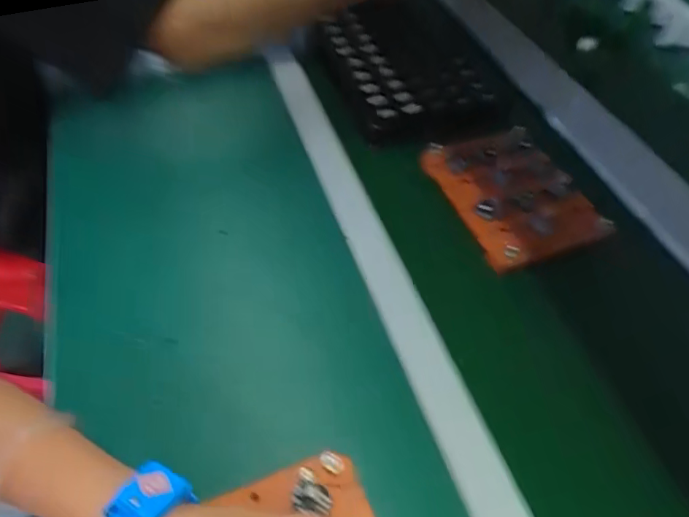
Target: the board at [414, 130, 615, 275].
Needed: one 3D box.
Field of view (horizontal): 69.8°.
[{"bbox_3d":[0.192,-0.078,0.577,0.153,0.023,0.190,-18,56,-15],"label":"board"}]

